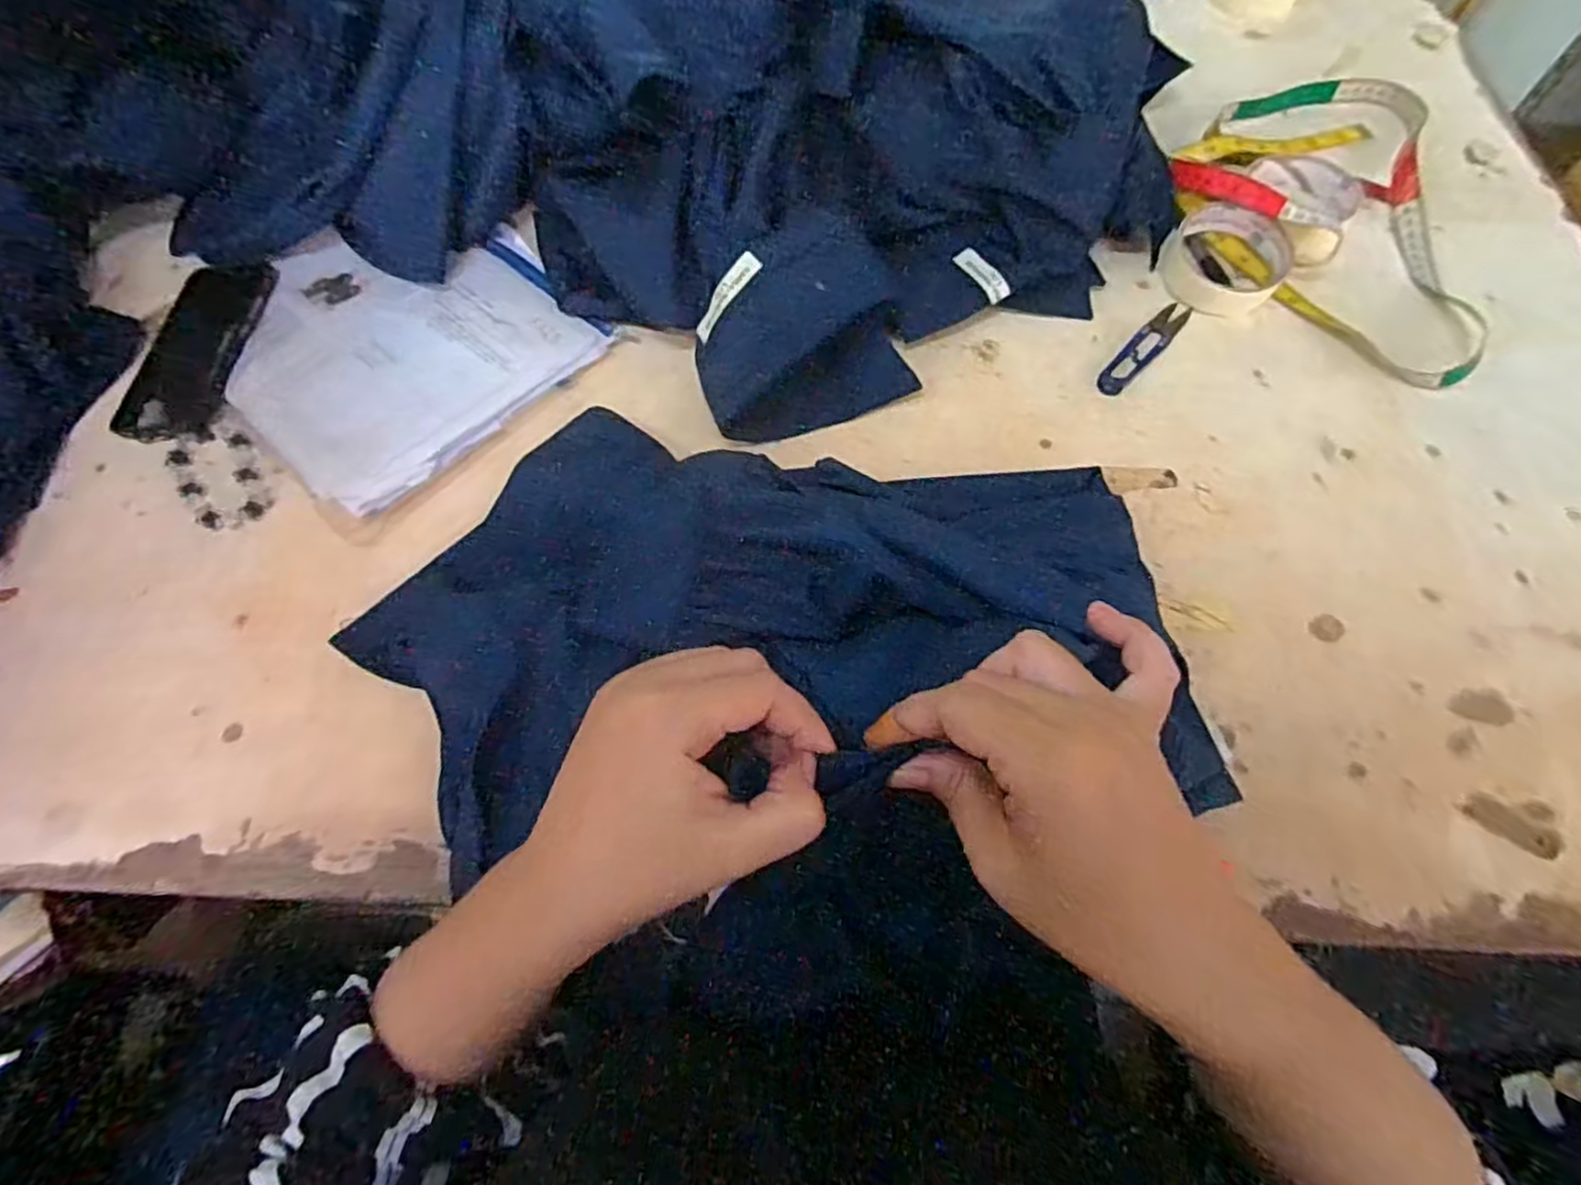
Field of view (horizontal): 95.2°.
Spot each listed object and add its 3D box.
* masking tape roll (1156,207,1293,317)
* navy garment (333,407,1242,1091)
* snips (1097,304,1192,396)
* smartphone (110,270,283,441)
[{"bbox_3d":[0.320,-0.246,0.531,0.082,0.031,0.077,-1,65,2],"label":"masking tape roll"},{"bbox_3d":[-0.031,0.049,0.393,0.431,0.053,0.299,7,66,5],"label":"navy garment"},{"bbox_3d":[0.254,-0.176,0.519,0.024,0.004,0.099,39,73,18],"label":"snips"},{"bbox_3d":[-0.459,-0.191,0.554,0.082,0.013,0.164,5,66,5],"label":"smartphone"}]

